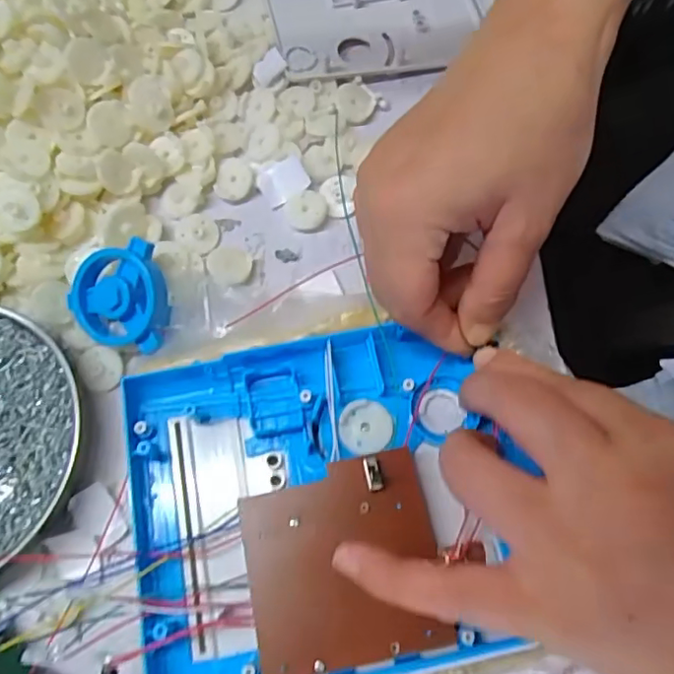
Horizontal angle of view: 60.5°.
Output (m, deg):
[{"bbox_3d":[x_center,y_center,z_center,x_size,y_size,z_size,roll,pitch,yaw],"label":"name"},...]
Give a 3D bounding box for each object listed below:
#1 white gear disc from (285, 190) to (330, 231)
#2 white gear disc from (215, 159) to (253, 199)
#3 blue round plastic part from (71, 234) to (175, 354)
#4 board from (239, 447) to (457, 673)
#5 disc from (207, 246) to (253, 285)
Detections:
[{"bbox_3d":[-0.017,-0.070,0.319,0.023,0.006,0.021,-1,71,2],"label":"white gear disc"},{"bbox_3d":[-0.058,-0.090,0.327,0.022,0.004,0.026,1,72,3],"label":"white gear disc"},{"bbox_3d":[-0.111,-0.021,0.291,0.051,0.019,0.051,1,96,8],"label":"blue round plastic part"},{"bbox_3d":[0.002,0.088,0.226,0.072,0.006,0.073,-11,72,-4],"label":"board"},{"bbox_3d":[-0.058,-0.039,0.311,0.024,0.004,0.022,-1,71,2],"label":"disc"}]

